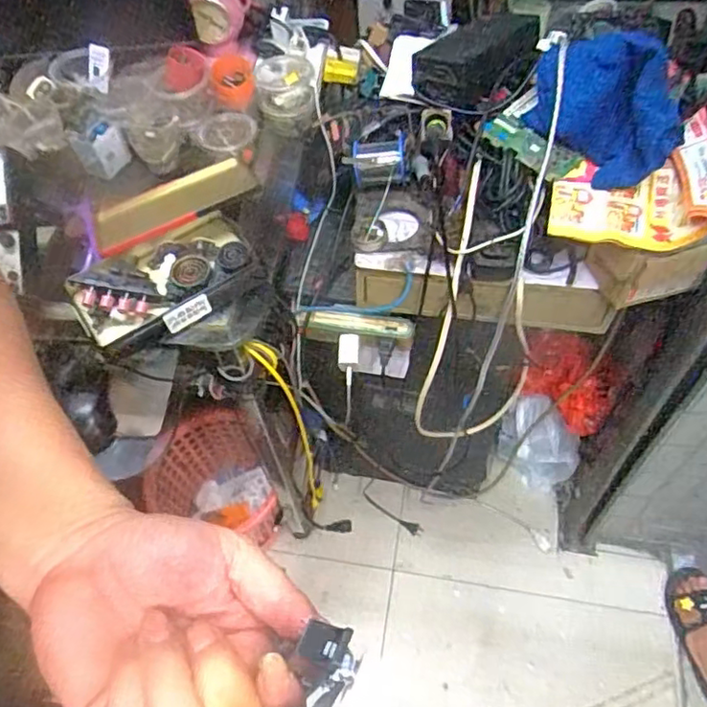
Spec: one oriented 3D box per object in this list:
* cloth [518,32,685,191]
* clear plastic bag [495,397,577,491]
[{"bbox_3d":[0.276,-0.272,0.670,0.171,0.034,0.131,46,112,6],"label":"cloth"},{"bbox_3d":[0.394,0.190,1.295,0.169,0.249,0.102,18,59,16],"label":"clear plastic bag"}]

